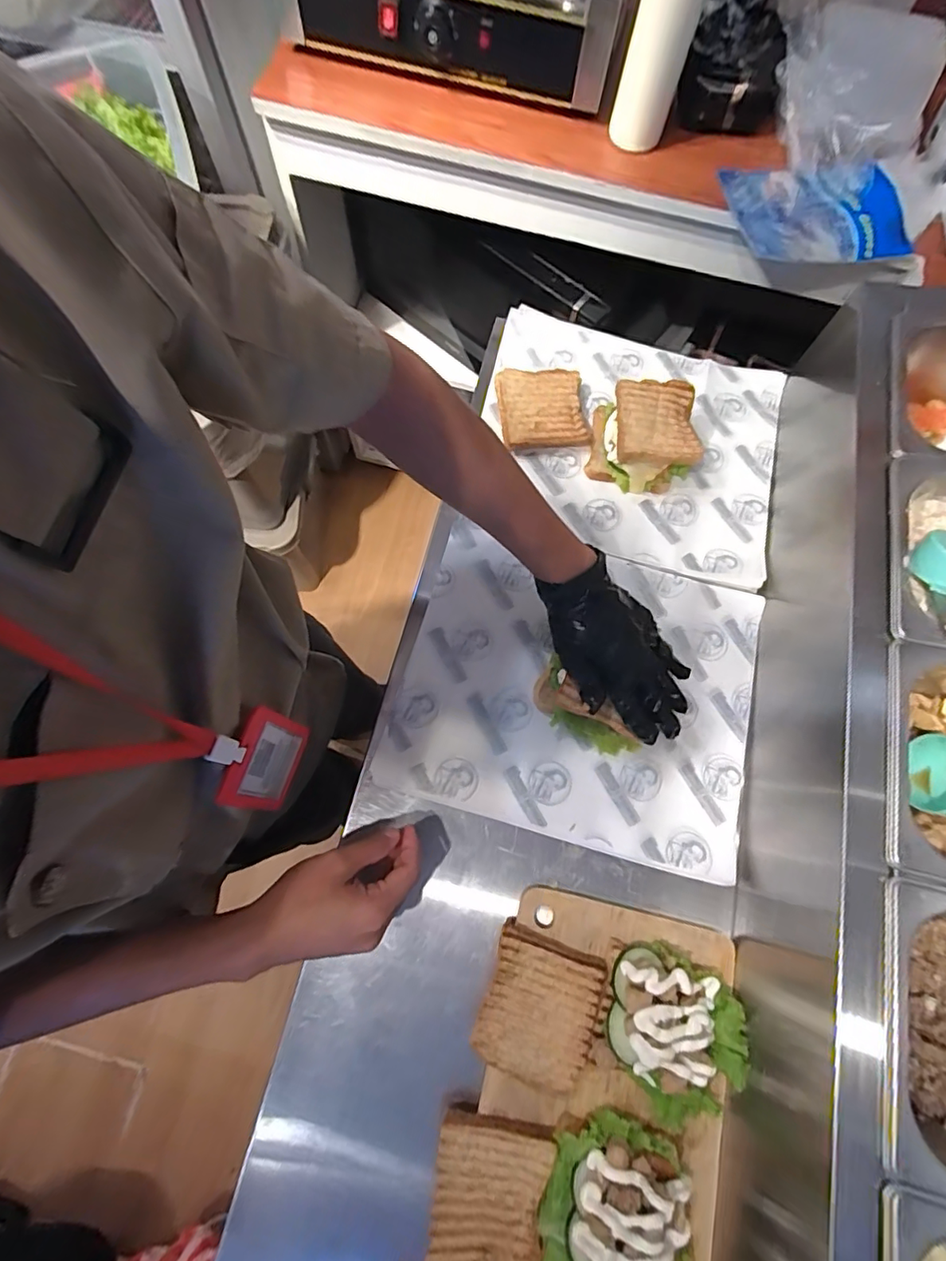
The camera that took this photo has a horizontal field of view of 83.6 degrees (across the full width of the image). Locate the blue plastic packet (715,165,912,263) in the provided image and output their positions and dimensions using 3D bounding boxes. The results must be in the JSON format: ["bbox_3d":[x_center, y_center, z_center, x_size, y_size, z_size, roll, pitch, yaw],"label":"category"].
[{"bbox_3d":[0.439,-0.527,0.666,0.232,0.029,0.152,-3,73,-3],"label":"blue plastic packet"}]

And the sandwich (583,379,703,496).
[{"bbox_3d":[0.197,-0.223,0.607,0.114,0.065,0.108,9,73,0],"label":"sandwich"}]

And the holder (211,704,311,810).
[{"bbox_3d":[-0.154,0.100,0.401,0.011,0.113,0.070,16,73,3],"label":"holder"}]

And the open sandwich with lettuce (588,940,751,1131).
[{"bbox_3d":[0.166,0.335,0.436,0.114,0.050,0.119,21,73,4],"label":"open sandwich with lettuce"}]

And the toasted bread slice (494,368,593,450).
[{"bbox_3d":[0.081,-0.264,0.635,0.099,0.027,0.104,-7,74,-4],"label":"toasted bread slice"}]

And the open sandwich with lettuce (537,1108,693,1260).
[{"bbox_3d":[0.110,0.450,0.398,0.116,0.049,0.127,5,73,-1],"label":"open sandwich with lettuce"}]

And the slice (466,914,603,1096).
[{"bbox_3d":[0.055,0.321,0.453,0.093,0.021,0.103,20,73,4],"label":"slice"}]

